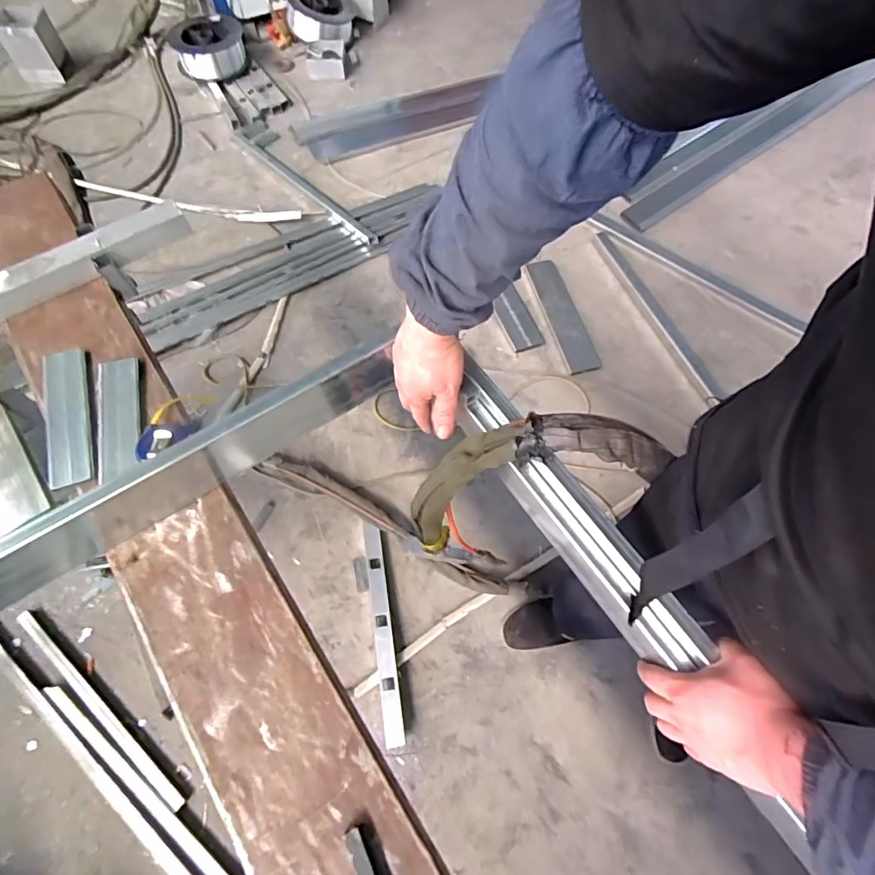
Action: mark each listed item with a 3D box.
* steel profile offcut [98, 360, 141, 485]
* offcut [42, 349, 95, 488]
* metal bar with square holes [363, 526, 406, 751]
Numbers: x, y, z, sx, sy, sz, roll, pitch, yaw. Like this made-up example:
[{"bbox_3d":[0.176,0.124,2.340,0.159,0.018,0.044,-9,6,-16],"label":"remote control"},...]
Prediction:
[{"bbox_3d":[-0.416,-0.026,0.636,0.045,0.019,0.175,-14,67,-9],"label":"steel profile offcut"},{"bbox_3d":[-0.477,-0.026,0.631,0.053,0.025,0.190,-17,67,-10],"label":"offcut"},{"bbox_3d":[-0.130,0.449,1.168,0.044,0.029,0.494,-8,66,-6],"label":"metal bar with square holes"}]

